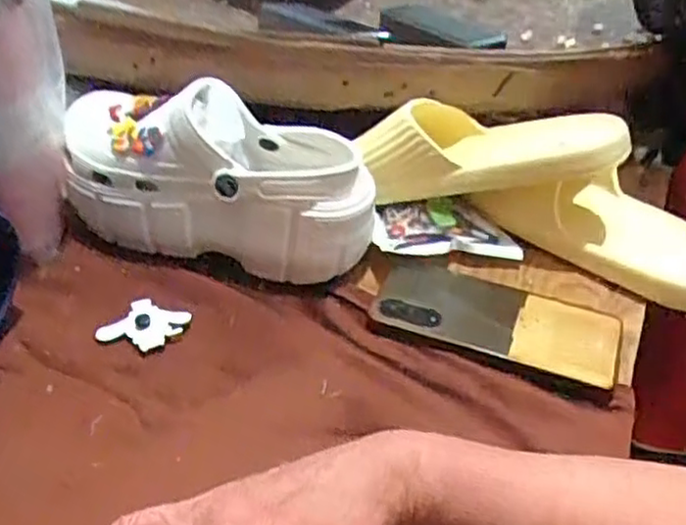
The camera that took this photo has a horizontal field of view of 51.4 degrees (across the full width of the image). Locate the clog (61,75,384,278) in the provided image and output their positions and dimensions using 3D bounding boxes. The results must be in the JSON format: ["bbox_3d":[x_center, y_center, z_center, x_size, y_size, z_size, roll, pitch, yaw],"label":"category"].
[{"bbox_3d":[-0.090,-0.064,0.519,0.231,0.110,0.083,12,41,10],"label":"clog"}]

